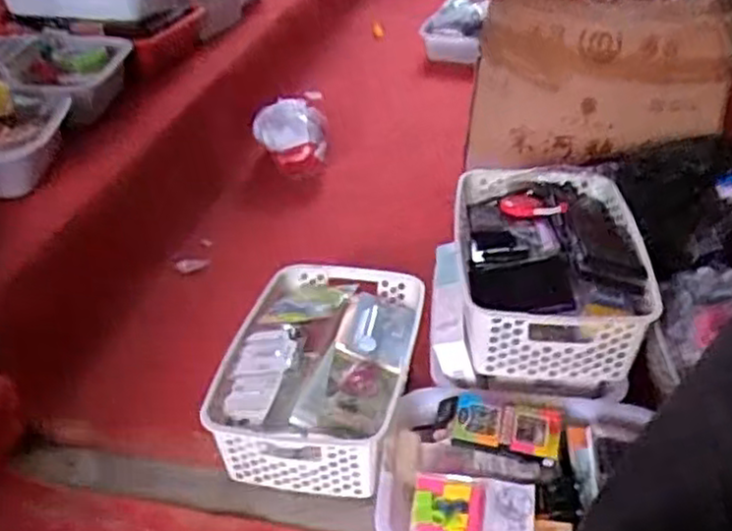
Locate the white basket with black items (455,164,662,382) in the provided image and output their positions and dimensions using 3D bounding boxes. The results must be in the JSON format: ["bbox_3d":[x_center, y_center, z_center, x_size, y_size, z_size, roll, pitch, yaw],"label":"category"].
[{"bbox_3d":[0.204,0.009,0.845,0.192,0.123,0.282,3,34,4],"label":"white basket with black items"}]

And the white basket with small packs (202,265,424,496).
[{"bbox_3d":[-0.050,0.127,0.844,0.200,0.109,0.284,6,34,9],"label":"white basket with small packs"}]

